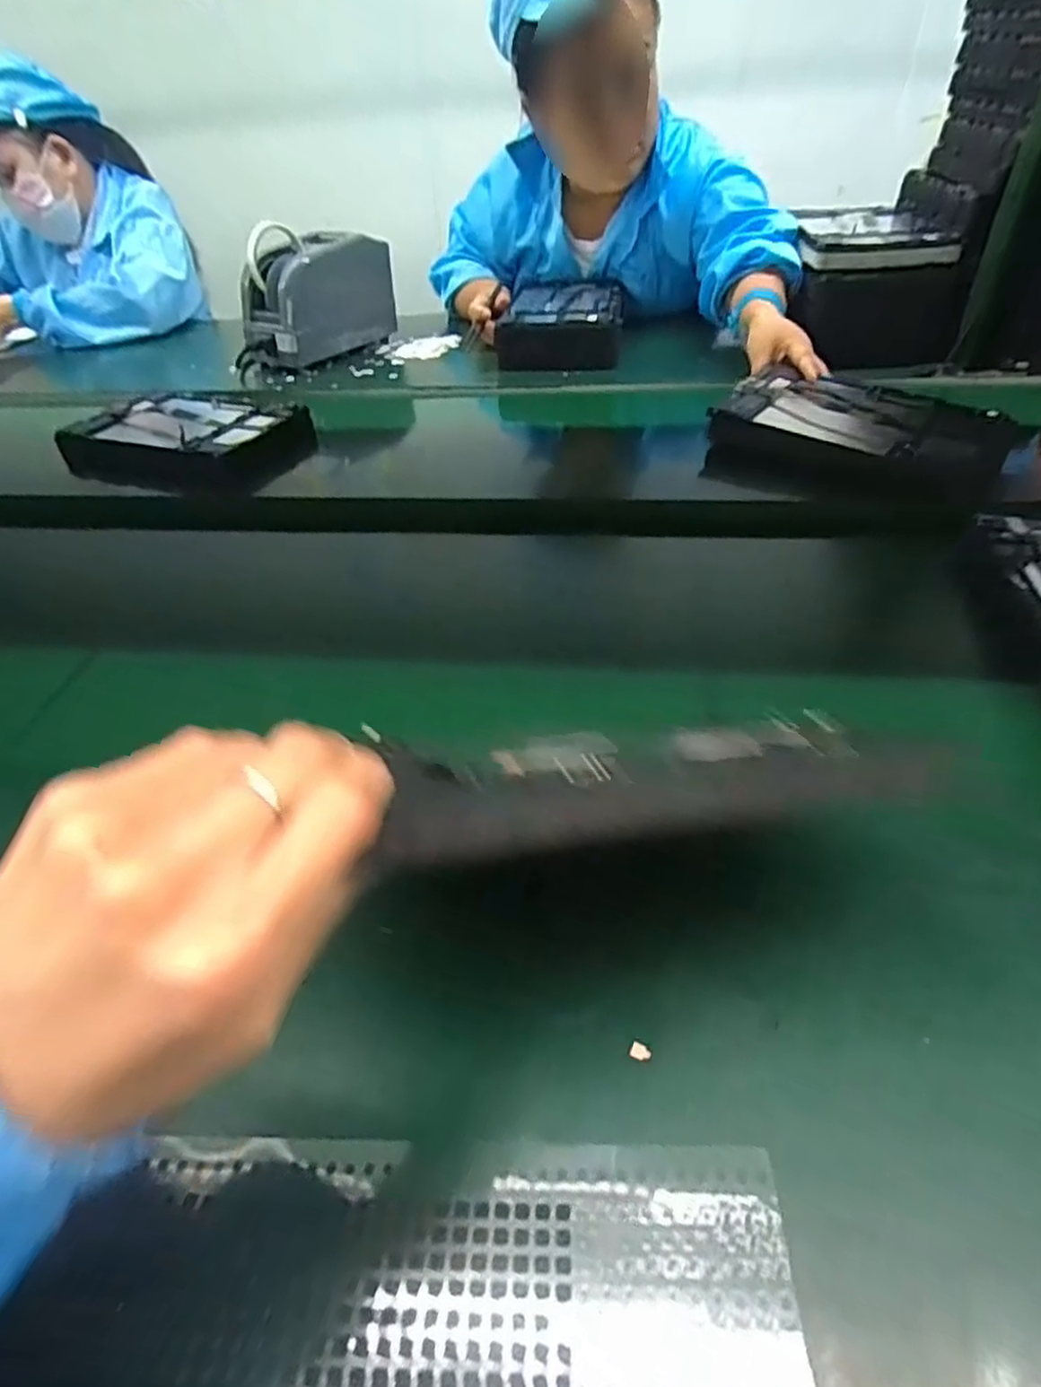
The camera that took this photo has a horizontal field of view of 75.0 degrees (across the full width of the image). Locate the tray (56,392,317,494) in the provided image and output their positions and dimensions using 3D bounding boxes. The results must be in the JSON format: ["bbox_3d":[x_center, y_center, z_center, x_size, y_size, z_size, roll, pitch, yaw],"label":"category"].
[{"bbox_3d":[-0.400,-0.306,0.828,0.246,0.062,0.182,18,48,26],"label":"tray"}]

